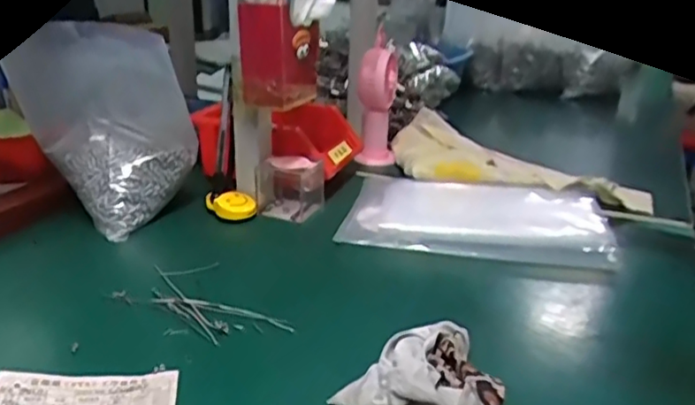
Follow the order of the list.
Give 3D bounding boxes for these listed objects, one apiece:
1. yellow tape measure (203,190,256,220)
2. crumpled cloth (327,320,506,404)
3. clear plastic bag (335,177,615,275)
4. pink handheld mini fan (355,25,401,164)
[{"bbox_3d":[-0.127,0.000,0.678,0.059,0.018,0.038,15,25,30],"label":"yellow tape measure"},{"bbox_3d":[0.062,0.114,0.402,0.104,0.029,0.097,16,26,33],"label":"crumpled cloth"},{"bbox_3d":[0.131,0.010,0.670,0.267,0.035,0.201,6,22,12],"label":"clear plastic bag"},{"bbox_3d":[0.041,-0.140,0.860,0.054,0.166,0.064,3,22,4],"label":"pink handheld mini fan"}]

